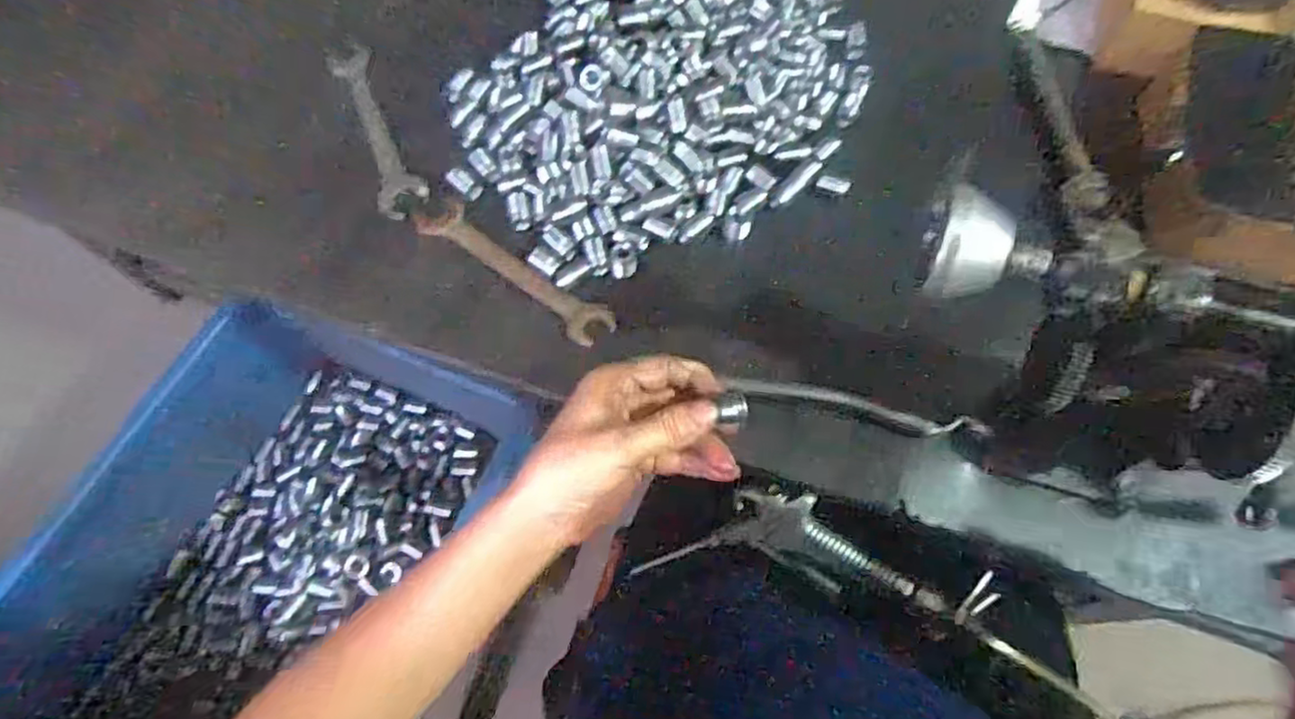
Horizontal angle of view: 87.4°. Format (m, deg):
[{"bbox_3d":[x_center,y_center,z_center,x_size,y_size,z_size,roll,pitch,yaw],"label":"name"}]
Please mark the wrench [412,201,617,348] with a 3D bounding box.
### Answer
[{"bbox_3d":[-0.099,-0.065,0.497,0.169,0.012,0.032,34,71,13],"label":"wrench"}]

